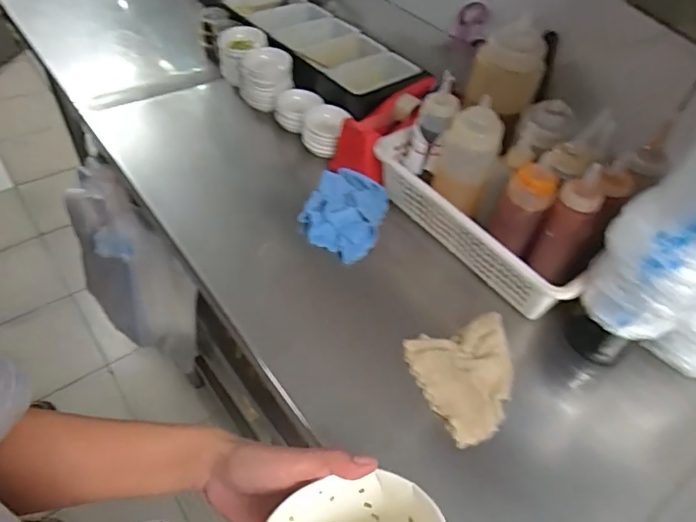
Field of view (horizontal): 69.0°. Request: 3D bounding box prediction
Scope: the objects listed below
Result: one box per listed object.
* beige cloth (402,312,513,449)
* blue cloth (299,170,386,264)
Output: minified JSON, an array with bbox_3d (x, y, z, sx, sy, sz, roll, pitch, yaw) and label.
[{"bbox_3d":[0.128,0.121,0.527,0.106,0.031,0.118,-9,51,-14],"label":"beige cloth"},{"bbox_3d":[-0.005,-0.068,0.685,0.111,0.033,0.140,20,50,11],"label":"blue cloth"}]

